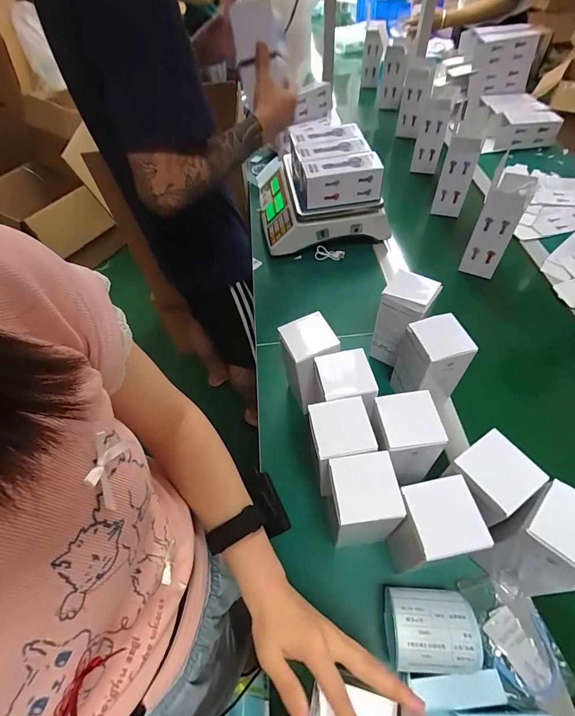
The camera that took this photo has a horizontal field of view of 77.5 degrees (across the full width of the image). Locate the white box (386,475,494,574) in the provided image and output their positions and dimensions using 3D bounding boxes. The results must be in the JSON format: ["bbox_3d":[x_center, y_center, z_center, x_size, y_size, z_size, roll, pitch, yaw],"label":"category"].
[{"bbox_3d":[0.174,0.210,0.438,0.084,0.171,0.073,-11,54,-4],"label":"white box"}]

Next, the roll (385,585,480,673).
[{"bbox_3d":[0.163,0.314,0.414,0.097,0.064,0.077,2,54,5],"label":"roll"}]

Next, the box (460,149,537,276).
[{"bbox_3d":[0.430,-0.272,0.743,0.073,0.197,0.084,23,58,19],"label":"box"}]

